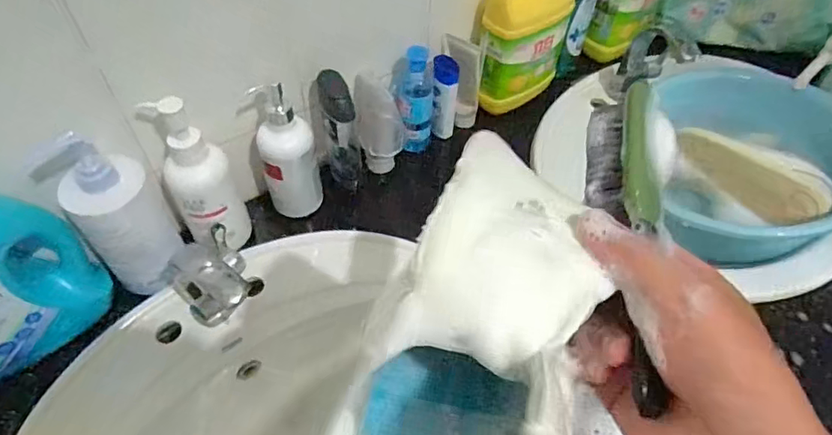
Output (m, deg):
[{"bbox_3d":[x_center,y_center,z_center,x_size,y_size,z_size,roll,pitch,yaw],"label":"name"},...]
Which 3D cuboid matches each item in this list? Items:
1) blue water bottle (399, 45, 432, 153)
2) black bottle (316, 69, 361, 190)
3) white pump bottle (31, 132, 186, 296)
[{"bbox_3d":[-0.001,-0.160,0.740,0.047,0.152,0.047,5,52,2],"label":"blue water bottle"},{"bbox_3d":[-0.100,-0.110,0.687,0.052,0.163,0.050,-10,53,-10],"label":"black bottle"},{"bbox_3d":[-0.315,-0.004,0.567,0.084,0.169,0.089,-35,61,-26],"label":"white pump bottle"}]

